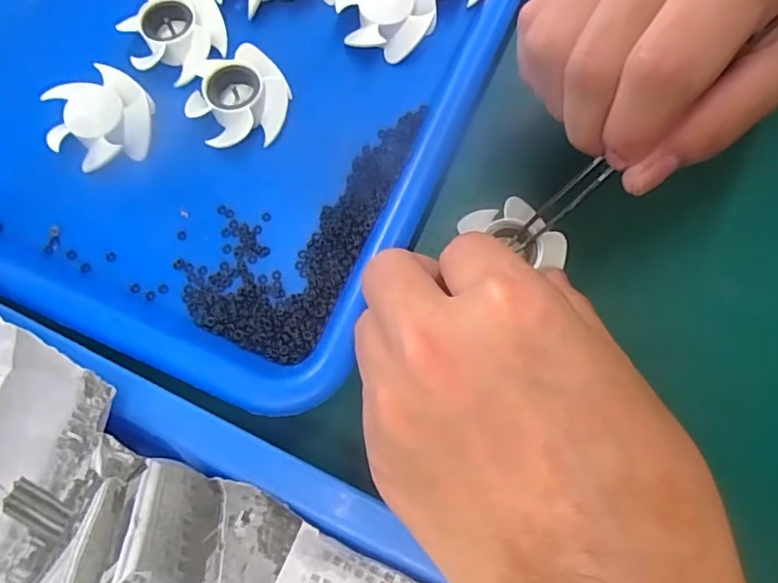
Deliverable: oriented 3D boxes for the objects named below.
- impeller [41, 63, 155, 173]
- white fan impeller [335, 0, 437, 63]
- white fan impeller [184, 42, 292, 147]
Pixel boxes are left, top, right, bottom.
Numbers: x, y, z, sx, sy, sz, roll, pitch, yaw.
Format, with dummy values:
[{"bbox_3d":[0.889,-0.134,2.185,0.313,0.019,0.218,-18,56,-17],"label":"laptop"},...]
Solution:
[{"bbox_3d":[-0.125,-0.075,0.248,0.042,0.018,0.043,32,77,10],"label":"impeller"},{"bbox_3d":[-0.001,-0.128,0.261,0.042,0.016,0.042,0,74,1],"label":"white fan impeller"},{"bbox_3d":[-0.065,-0.085,0.248,0.042,0.018,0.041,0,74,1],"label":"white fan impeller"}]

